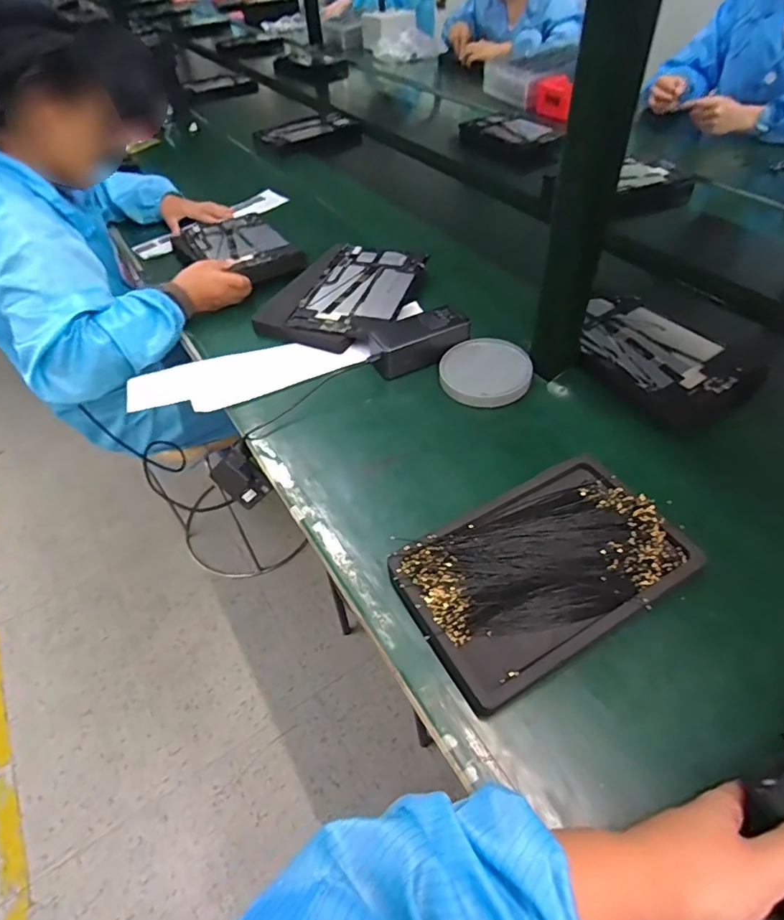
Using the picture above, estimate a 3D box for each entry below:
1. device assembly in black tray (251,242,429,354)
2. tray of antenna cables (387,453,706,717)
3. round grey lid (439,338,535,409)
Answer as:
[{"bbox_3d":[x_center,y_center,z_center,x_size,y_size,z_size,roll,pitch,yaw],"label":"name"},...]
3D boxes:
[{"bbox_3d":[-0.071,-0.252,0.792,0.191,0.034,0.243,15,53,18],"label":"device assembly in black tray"},{"bbox_3d":[0.134,0.094,0.471,0.246,0.022,0.155,-27,52,-16],"label":"tray of antenna cables"},{"bbox_3d":[0.120,-0.111,0.652,0.113,0.022,0.104,-3,50,4],"label":"round grey lid"}]

